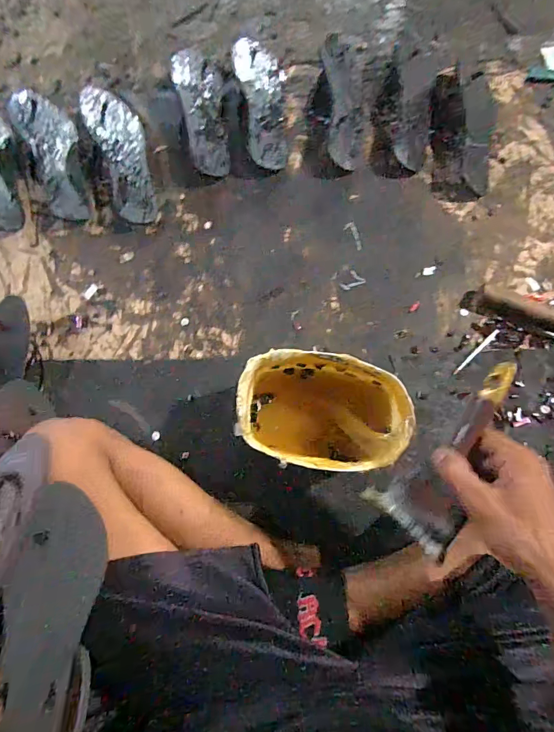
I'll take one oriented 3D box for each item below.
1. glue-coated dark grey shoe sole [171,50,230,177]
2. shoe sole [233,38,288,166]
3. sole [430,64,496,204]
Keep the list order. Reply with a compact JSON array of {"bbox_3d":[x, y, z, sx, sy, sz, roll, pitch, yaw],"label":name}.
[{"bbox_3d":[-0.126,-0.440,0.679,0.079,0.047,0.234,-11,79,-1],"label":"glue-coated dark grey shoe sole"},{"bbox_3d":[-0.022,-0.455,0.678,0.086,0.039,0.242,-10,79,-1],"label":"shoe sole"},{"bbox_3d":[0.309,-0.388,0.654,0.103,0.022,0.227,8,79,3],"label":"sole"}]

